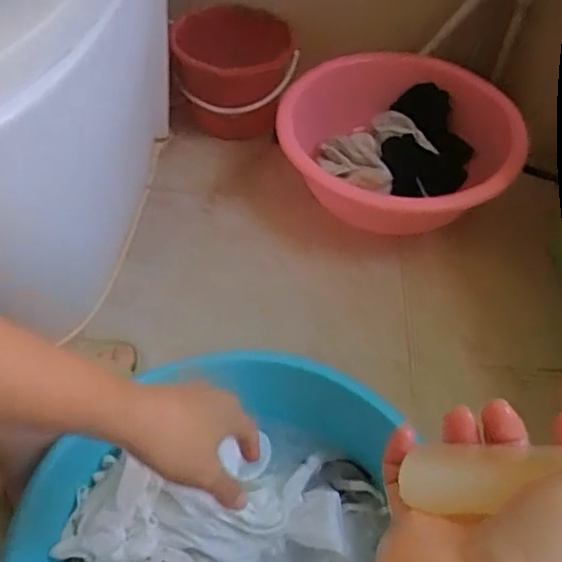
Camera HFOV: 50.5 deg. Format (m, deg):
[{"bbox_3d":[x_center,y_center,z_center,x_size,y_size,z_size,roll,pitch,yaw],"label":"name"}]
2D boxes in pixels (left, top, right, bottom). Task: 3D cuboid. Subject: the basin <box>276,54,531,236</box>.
[{"bbox_3d":[0.198,-0.219,0.964,0.358,0.123,0.358,1,52,-2],"label":"basin"}]

